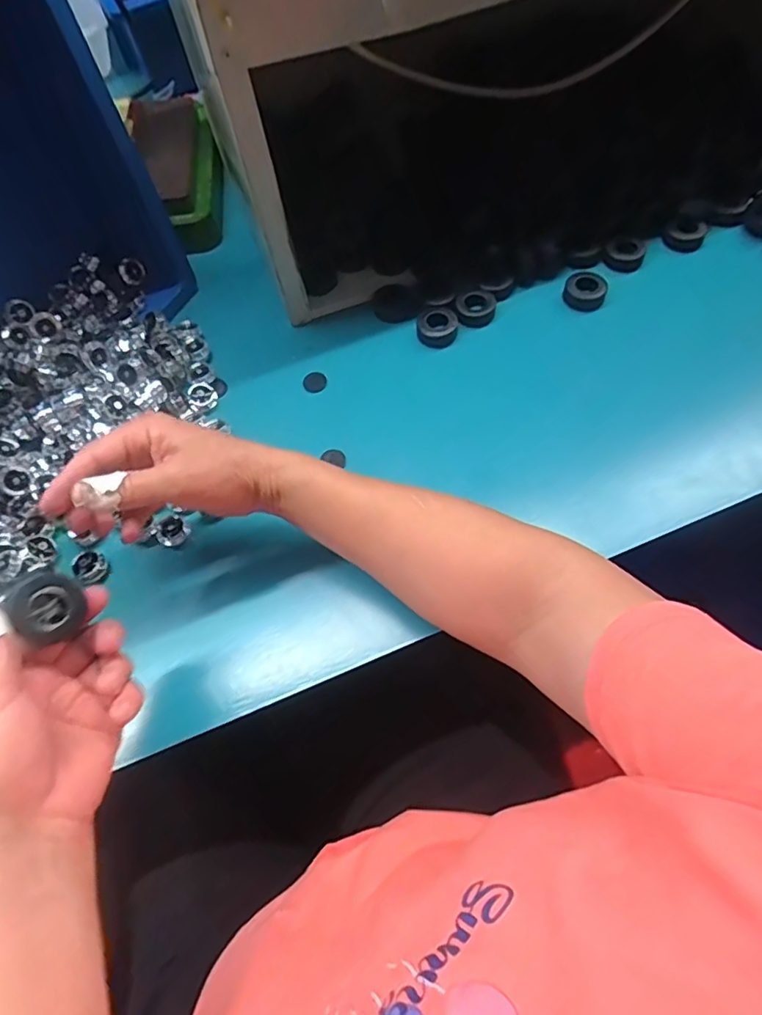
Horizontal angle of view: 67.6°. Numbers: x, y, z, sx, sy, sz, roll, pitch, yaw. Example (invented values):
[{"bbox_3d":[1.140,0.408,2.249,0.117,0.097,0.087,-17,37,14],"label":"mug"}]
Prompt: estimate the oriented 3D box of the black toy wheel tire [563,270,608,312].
[{"bbox_3d":[0.192,-0.205,0.534,0.037,0.017,0.038,-1,64,3],"label":"black toy wheel tire"}]

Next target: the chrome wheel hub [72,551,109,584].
[{"bbox_3d":[-0.217,0.044,0.424,0.024,0.009,0.023,-1,64,3],"label":"chrome wheel hub"}]

